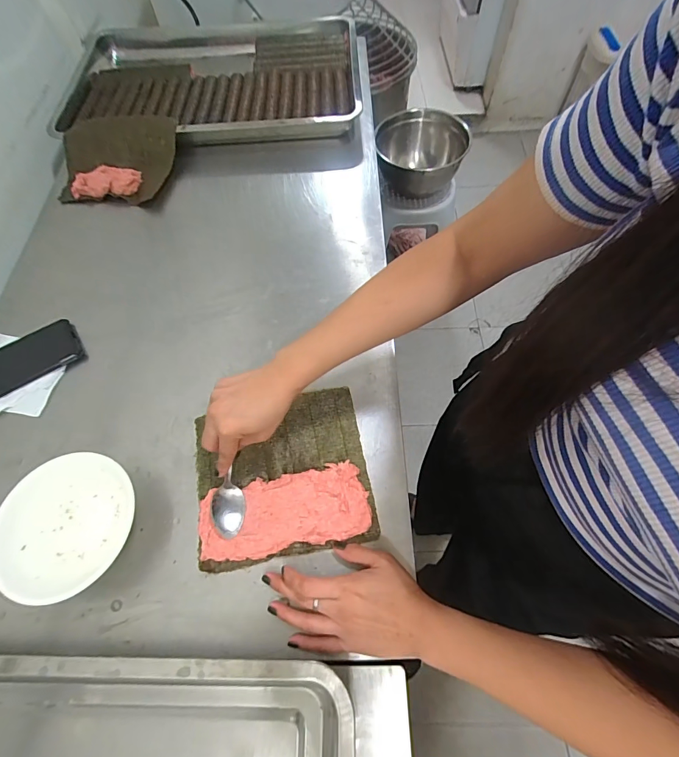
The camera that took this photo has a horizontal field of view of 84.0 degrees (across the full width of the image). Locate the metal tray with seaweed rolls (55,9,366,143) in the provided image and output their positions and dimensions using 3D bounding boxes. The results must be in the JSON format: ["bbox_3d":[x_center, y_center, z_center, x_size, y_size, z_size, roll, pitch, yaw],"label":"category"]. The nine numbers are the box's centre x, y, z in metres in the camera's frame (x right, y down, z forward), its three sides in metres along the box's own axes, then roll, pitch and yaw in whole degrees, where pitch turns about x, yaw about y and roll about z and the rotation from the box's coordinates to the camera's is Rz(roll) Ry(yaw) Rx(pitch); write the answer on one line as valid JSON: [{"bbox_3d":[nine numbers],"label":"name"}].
[{"bbox_3d":[-0.266,-0.629,0.800,0.601,0.053,0.409,-3,64,1],"label":"metal tray with seaweed rolls"}]

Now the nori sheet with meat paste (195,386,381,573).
[{"bbox_3d":[-0.068,0.109,0.445,0.197,0.014,0.182,-11,64,-3],"label":"nori sheet with meat paste"}]

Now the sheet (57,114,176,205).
[{"bbox_3d":[-0.401,-0.399,0.684,0.199,0.033,0.165,2,83,4],"label":"sheet"}]

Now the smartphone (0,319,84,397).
[{"bbox_3d":[-0.454,-0.024,0.528,0.164,0.015,0.080,-34,67,-14],"label":"smartphone"}]

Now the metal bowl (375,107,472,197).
[{"bbox_3d":[0.242,-0.672,1.142,0.242,0.131,0.253,-1,64,2],"label":"metal bowl"}]

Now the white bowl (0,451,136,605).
[{"bbox_3d":[-0.302,0.161,0.417,0.132,0.039,0.142,-1,64,2],"label":"white bowl"}]

